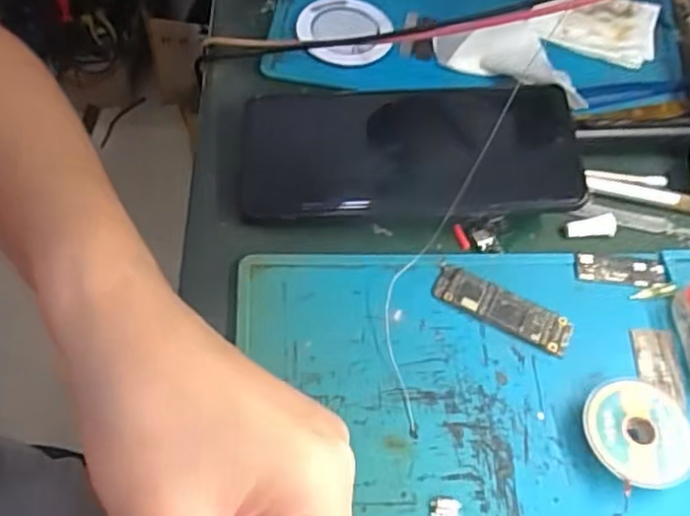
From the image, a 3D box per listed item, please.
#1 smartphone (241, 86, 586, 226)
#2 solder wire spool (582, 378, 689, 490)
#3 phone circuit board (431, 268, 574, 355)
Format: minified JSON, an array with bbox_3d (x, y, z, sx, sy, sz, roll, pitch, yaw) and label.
[{"bbox_3d":[0.031,-0.053,0.339,0.167,0.010,0.079,-2,61,6],"label":"smartphone"},{"bbox_3d":[0.120,0.073,0.278,0.043,0.011,0.043,2,57,-4],"label":"solder wire spool"},{"bbox_3d":[0.072,0.023,0.309,0.065,0.005,0.019,27,59,12],"label":"phone circuit board"}]

